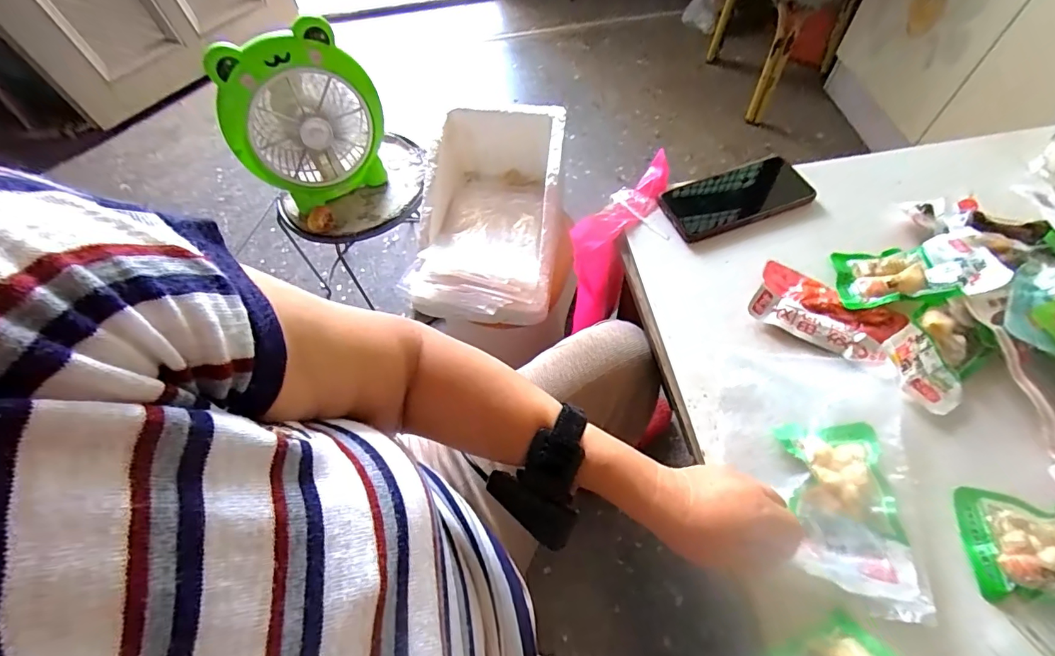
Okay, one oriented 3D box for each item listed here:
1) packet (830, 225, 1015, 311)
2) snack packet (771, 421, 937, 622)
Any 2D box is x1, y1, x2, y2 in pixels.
[{"bbox_3d":[0.373,-0.060,0.450,0.126,0.014,0.085,-7,51,22],"label":"packet"},{"bbox_3d":[0.239,0.139,0.356,0.079,0.030,0.134,4,60,6],"label":"snack packet"}]

